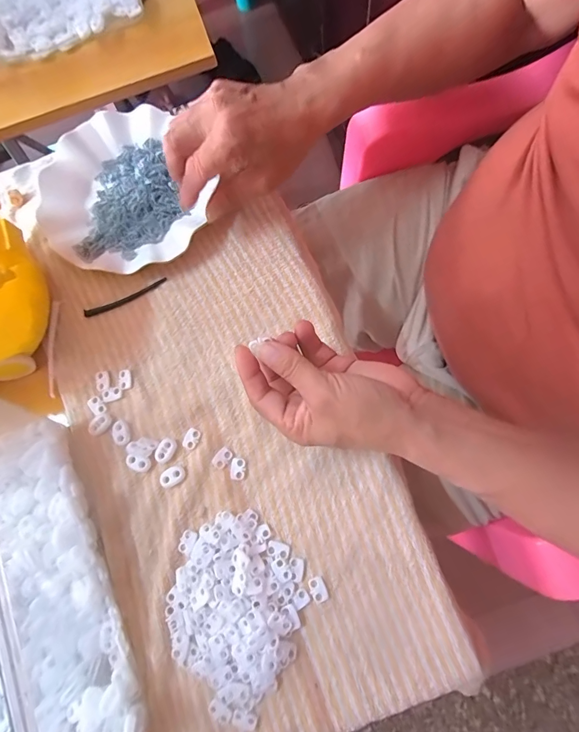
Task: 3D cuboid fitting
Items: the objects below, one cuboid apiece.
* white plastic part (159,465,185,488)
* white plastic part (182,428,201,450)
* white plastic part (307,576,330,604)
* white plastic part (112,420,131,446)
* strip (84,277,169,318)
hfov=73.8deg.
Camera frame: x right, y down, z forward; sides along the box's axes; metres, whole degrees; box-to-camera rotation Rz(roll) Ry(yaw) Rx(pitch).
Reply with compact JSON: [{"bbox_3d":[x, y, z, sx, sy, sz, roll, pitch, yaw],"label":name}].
[{"bbox_3d":[-0.102,0.096,0.335,0.023,0.005,0.015,-30,76,-2],"label":"white plastic part"},{"bbox_3d":[-0.088,0.064,0.342,0.013,0.004,0.019,22,80,10],"label":"white plastic part"},{"bbox_3d":[0.023,0.178,0.306,0.013,0.004,0.019,-25,76,-1],"label":"white plastic part"},{"bbox_3d":[-0.152,0.060,0.347,0.016,0.005,0.022,-19,76,1],"label":"white plastic part"},{"bbox_3d":[-0.162,-0.067,0.379,0.086,0.009,0.009,-21,76,0],"label":"strip"}]

